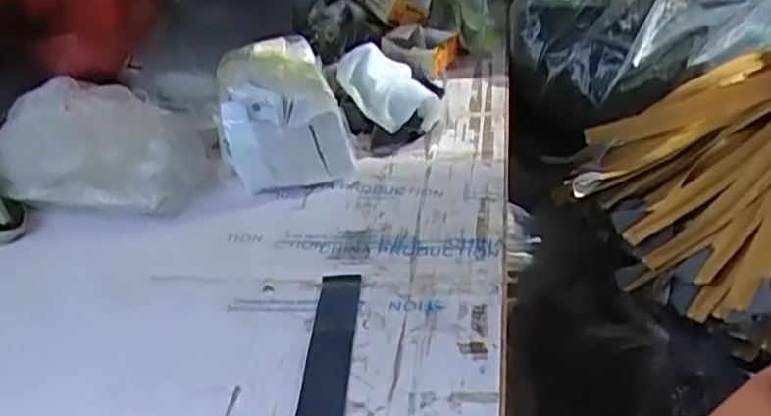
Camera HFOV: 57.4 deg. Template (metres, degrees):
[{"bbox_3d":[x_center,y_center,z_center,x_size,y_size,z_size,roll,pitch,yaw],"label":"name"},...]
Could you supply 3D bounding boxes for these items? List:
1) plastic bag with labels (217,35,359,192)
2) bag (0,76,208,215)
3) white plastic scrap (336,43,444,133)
[{"bbox_3d":[-0.120,-0.123,0.833,0.129,0.127,0.191,-10,37,-4],"label":"plastic bag with labels"},{"bbox_3d":[-0.318,-0.075,0.799,0.230,0.123,0.123,0,37,10],"label":"bag"},{"bbox_3d":[0.002,-0.152,0.903,0.083,0.062,0.165,-21,39,-18],"label":"white plastic scrap"}]

